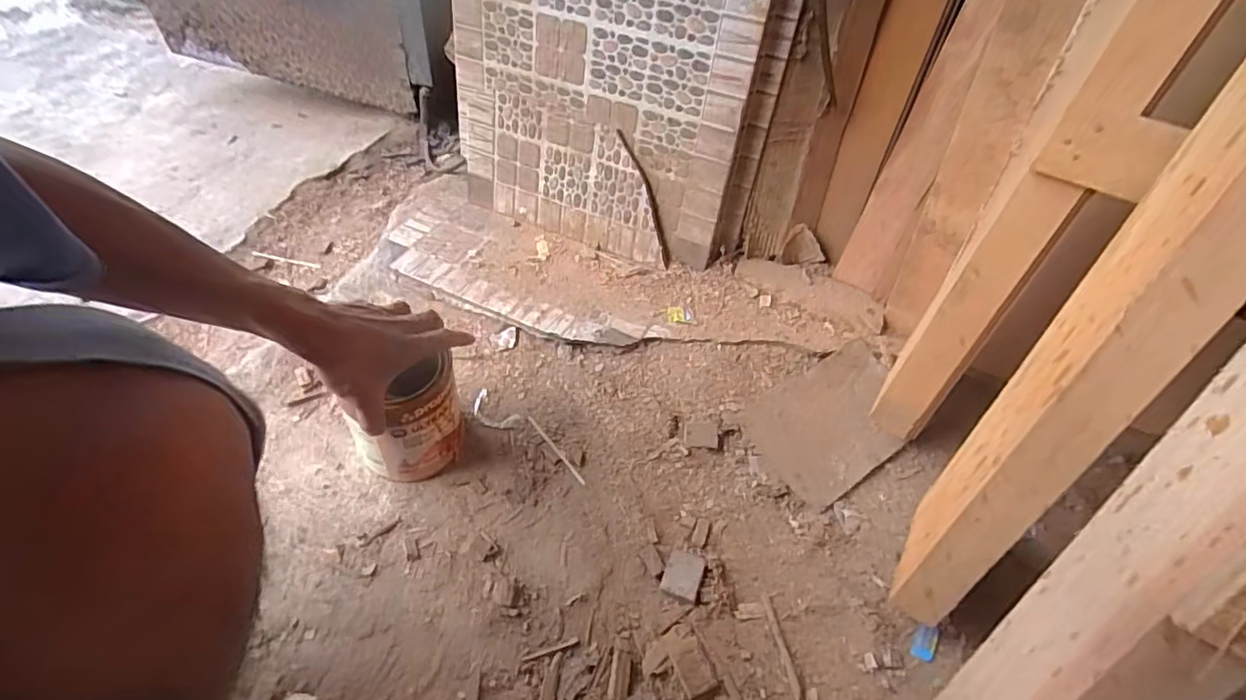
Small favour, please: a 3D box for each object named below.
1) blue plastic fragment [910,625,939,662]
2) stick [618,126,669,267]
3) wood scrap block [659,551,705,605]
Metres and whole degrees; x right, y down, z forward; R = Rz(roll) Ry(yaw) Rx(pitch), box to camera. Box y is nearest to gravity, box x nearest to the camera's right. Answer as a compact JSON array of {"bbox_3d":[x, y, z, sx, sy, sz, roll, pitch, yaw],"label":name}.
[{"bbox_3d":[0.272,0.263,0.529,0.020,0.005,0.033,27,50,20],"label":"blue plastic fragment"},{"bbox_3d":[0.033,-0.196,0.771,0.016,0.186,0.018,-38,28,-32],"label":"stick"},{"bbox_3d":[0.059,0.220,0.572,0.035,0.008,0.046,20,48,14],"label":"wood scrap block"}]

